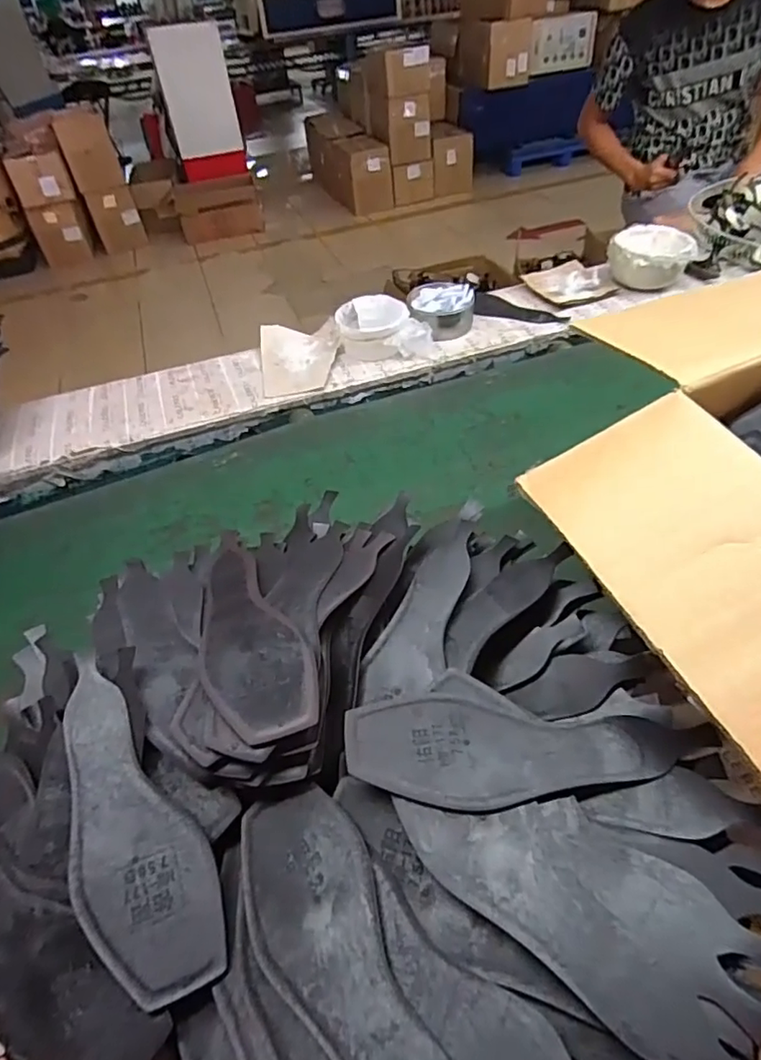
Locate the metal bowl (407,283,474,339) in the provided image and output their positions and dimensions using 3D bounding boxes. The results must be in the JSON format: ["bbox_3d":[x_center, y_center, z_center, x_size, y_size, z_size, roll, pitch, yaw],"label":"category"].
[{"bbox_3d":[0.109,-0.391,1.007,0.118,0.062,0.109,2,48,7],"label":"metal bowl"}]

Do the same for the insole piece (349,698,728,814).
[{"bbox_3d":[0.098,0.147,0.370,0.238,0.017,0.073,1,47,6],"label":"insole piece"}]

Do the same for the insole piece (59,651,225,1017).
[{"bbox_3d":[-0.180,0.193,0.375,0.076,0.031,0.220,-33,53,-23],"label":"insole piece"}]

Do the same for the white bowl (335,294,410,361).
[{"bbox_3d":[-0.012,-0.354,0.979,0.121,0.061,0.121,-3,47,3],"label":"white bowl"}]

